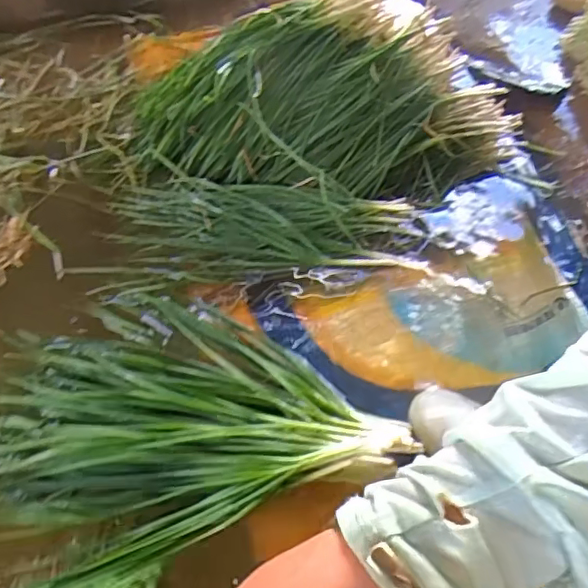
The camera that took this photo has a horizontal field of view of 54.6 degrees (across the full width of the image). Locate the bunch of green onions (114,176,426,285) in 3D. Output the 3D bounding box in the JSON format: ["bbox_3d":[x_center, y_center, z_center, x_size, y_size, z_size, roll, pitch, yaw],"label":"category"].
[{"bbox_3d":[-0.048,-0.084,0.719,0.398,0.043,0.163,3,53,6],"label":"bunch of green onions"}]

